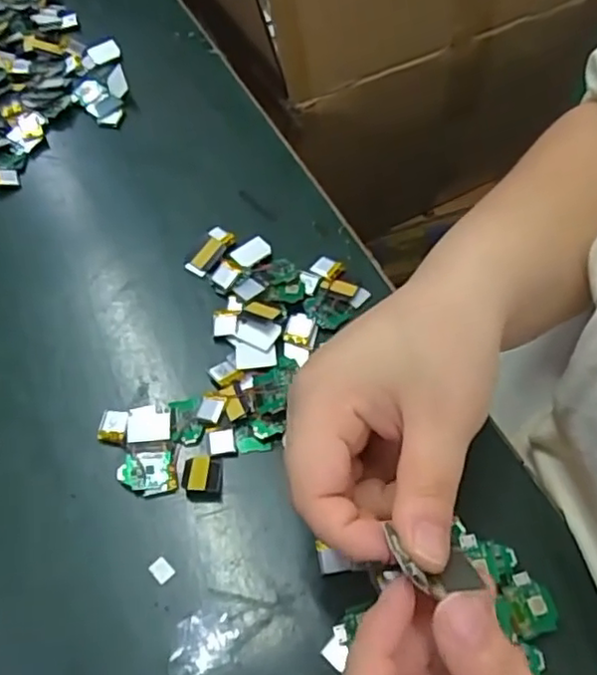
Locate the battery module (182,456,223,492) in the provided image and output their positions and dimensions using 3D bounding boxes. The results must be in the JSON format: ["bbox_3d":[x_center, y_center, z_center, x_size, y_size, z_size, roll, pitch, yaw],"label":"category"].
[{"bbox_3d":[-0.048,0.068,0.327,0.019,0.006,0.018,-2,59,0],"label":"battery module"}]

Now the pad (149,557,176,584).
[{"bbox_3d":[-0.064,0.107,0.303,0.009,0.004,0.011,-39,65,-19],"label":"pad"}]

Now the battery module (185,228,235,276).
[{"bbox_3d":[-0.054,-0.054,0.401,0.016,0.004,0.035,30,64,17],"label":"battery module"}]

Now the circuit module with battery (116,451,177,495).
[{"bbox_3d":[-0.076,0.067,0.327,0.028,0.005,0.021,-5,59,-1],"label":"circuit module with battery"}]

